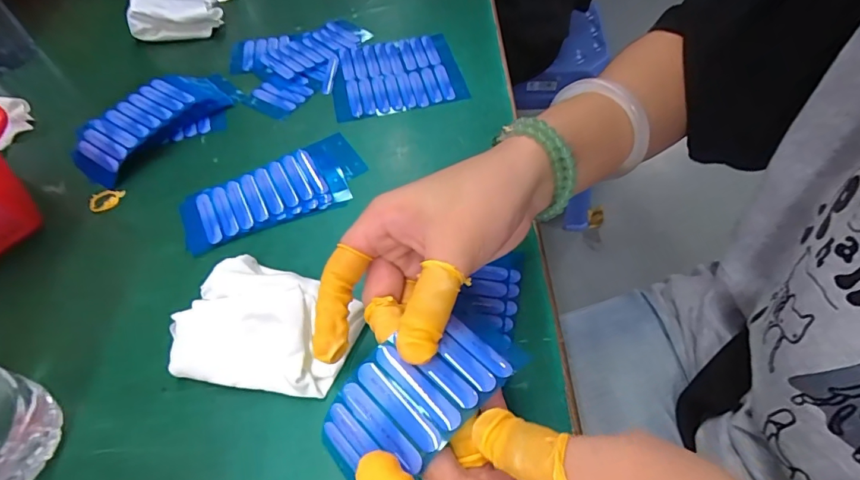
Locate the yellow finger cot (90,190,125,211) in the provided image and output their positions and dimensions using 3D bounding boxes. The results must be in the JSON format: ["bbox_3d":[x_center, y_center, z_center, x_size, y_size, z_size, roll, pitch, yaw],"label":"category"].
[{"bbox_3d":[-0.251,-0.031,0.360,0.023,0.006,0.017,-13,55,-6],"label":"yellow finger cot"}]

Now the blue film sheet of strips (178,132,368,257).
[{"bbox_3d":[-0.119,-0.037,0.353,0.137,0.008,0.070,-26,57,-15],"label":"blue film sheet of strips"}]

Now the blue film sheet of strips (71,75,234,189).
[{"bbox_3d":[-0.237,-0.102,0.395,0.055,0.026,0.130,32,62,23],"label":"blue film sheet of strips"}]

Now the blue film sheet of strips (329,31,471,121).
[{"bbox_3d":[-0.032,-0.156,0.431,0.116,0.004,0.107,-12,55,-5],"label":"blue film sheet of strips"}]

